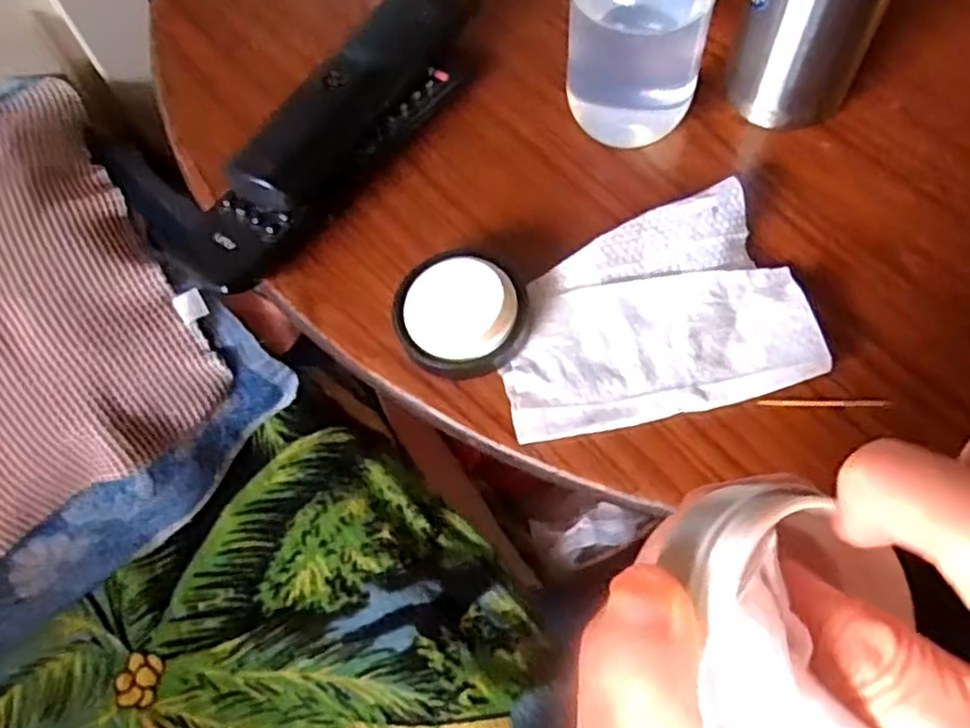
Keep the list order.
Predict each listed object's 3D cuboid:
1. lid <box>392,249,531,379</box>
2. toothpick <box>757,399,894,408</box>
[{"bbox_3d":[-0.012,-0.024,0.365,0.062,0.025,0.058,-2,64,3],"label":"lid"},{"bbox_3d":[0.156,0.018,0.346,0.057,0.004,0.004,3,64,5],"label":"toothpick"}]

